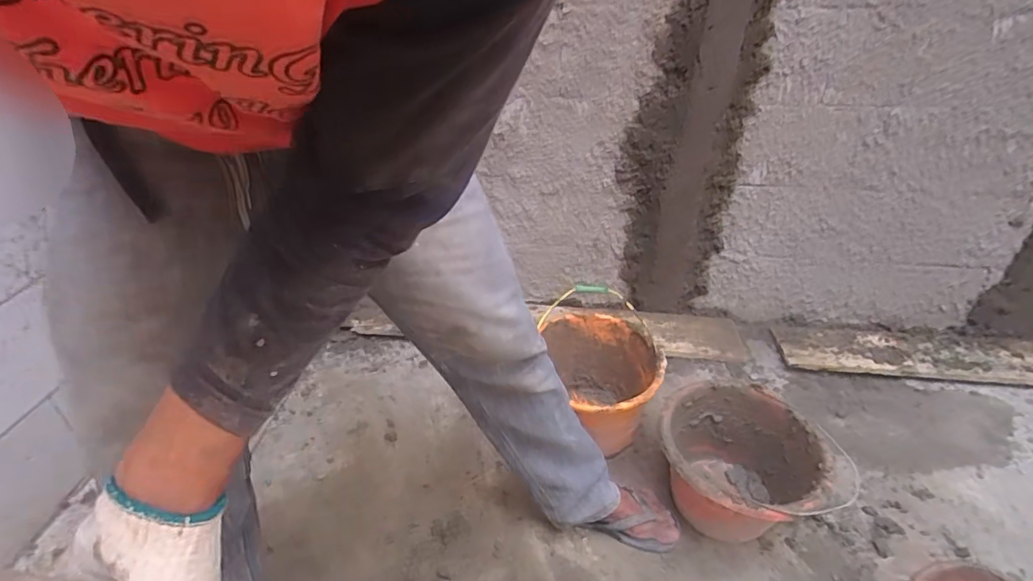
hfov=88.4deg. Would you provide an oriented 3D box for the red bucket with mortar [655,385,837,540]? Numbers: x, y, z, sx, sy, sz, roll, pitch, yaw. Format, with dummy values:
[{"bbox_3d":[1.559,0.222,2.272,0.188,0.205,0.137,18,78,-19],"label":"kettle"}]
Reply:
[{"bbox_3d":[0.406,0.348,0.993,0.286,0.206,0.267,10,35,15],"label":"red bucket with mortar"}]

